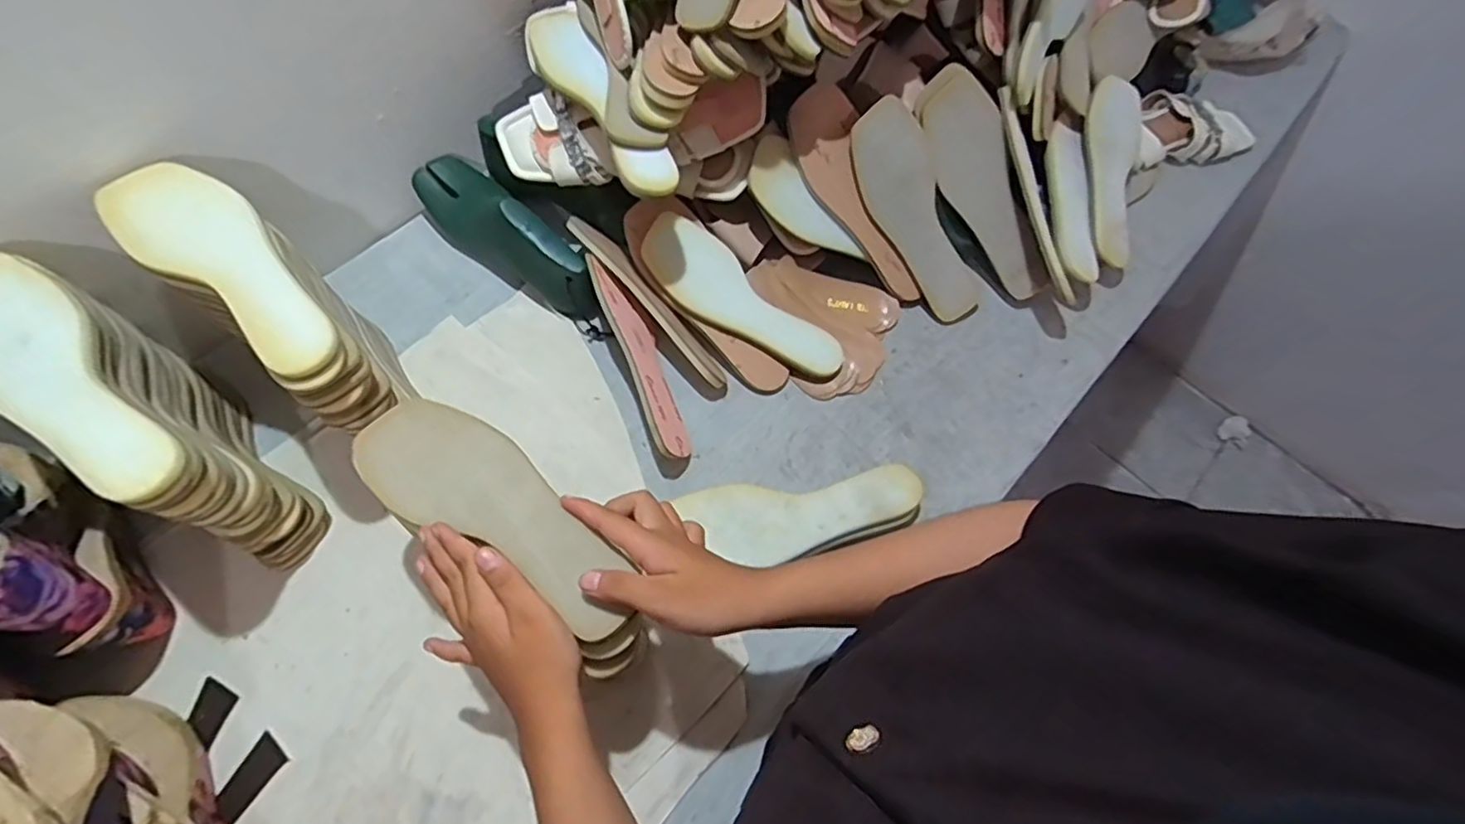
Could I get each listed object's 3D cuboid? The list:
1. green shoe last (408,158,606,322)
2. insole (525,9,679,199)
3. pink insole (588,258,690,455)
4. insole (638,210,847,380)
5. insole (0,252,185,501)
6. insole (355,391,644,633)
[{"bbox_3d":[-0.234,-0.192,0.702,0.259,0.087,0.077,38,68,15],"label":"green shoe last"},{"bbox_3d":[-0.131,-0.299,0.619,0.060,0.022,0.261,-27,71,-14],"label":"insole"},{"bbox_3d":[-0.091,-0.057,0.664,0.016,0.073,0.219,-29,79,24],"label":"pink insole"},{"bbox_3d":[0.009,-0.115,0.691,0.243,0.024,0.079,37,67,-3],"label":"insole"},{"bbox_3d":[-0.465,-0.020,0.445,0.228,0.024,0.076,41,70,14],"label":"insole"},{"bbox_3d":[-0.159,0.066,0.447,0.225,0.019,0.080,33,67,14],"label":"insole"}]

